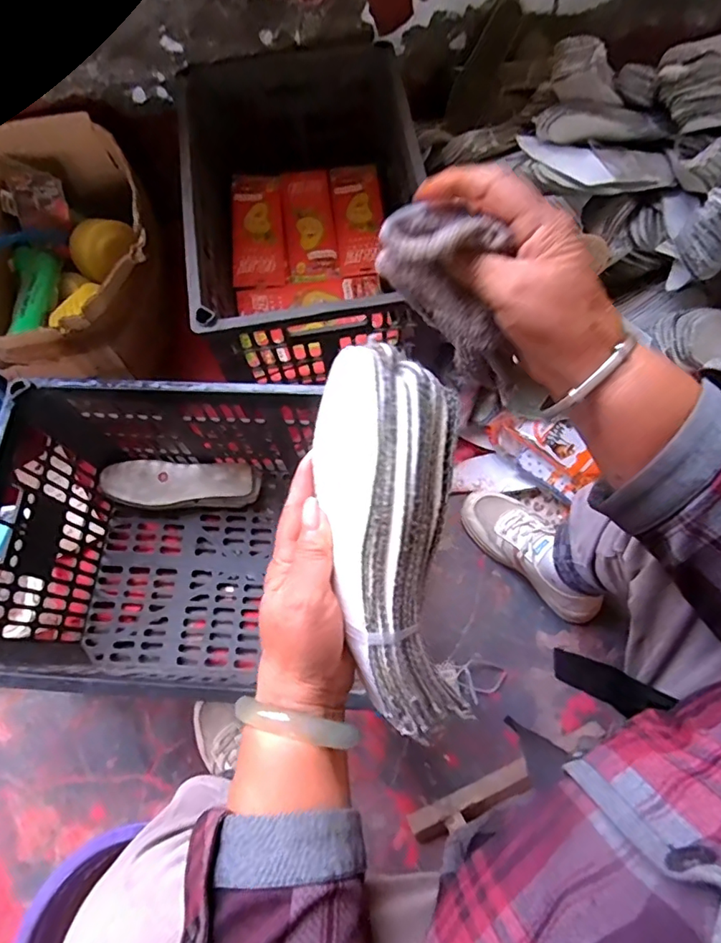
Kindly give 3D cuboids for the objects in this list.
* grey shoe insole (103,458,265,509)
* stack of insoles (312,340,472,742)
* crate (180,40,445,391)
[{"bbox_3d":[-0.278,0.022,0.821,0.229,0.064,0.071,-1,72,2],"label":"grey shoe insole"},{"bbox_3d":[0.019,0.044,0.294,0.079,0.055,0.221,-6,96,1],"label":"stack of insoles"},{"bbox_3d":[-0.082,-0.397,0.818,0.330,0.213,0.571,-9,72,0],"label":"crate"}]

